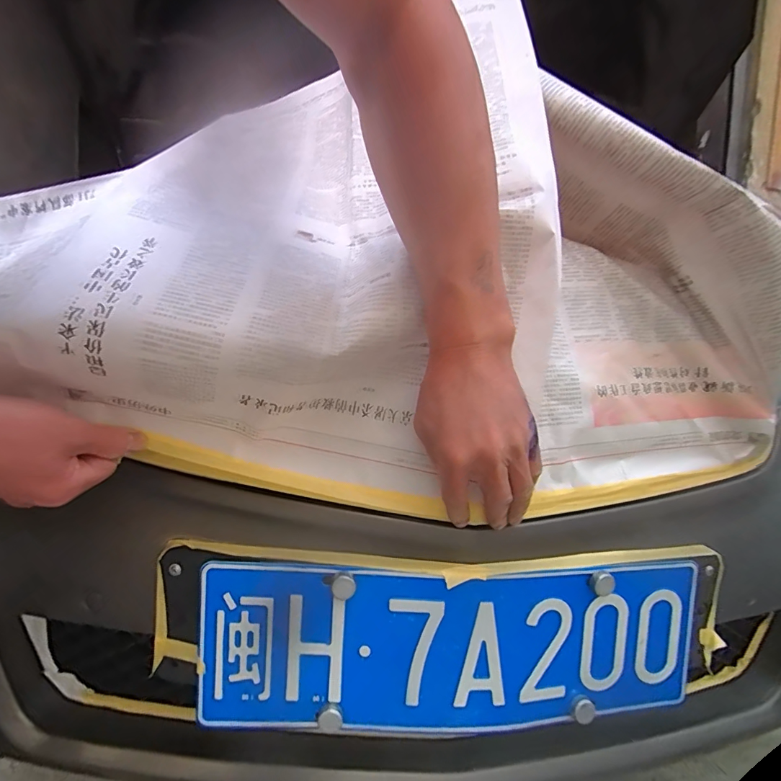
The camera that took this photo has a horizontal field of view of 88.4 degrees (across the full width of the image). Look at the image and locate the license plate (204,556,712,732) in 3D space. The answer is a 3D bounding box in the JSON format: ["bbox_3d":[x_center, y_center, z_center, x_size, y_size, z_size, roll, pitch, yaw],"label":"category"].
[{"bbox_3d":[0.065,0.217,0.341,0.437,0.132,0.027,3,2,-7],"label":"license plate"}]

